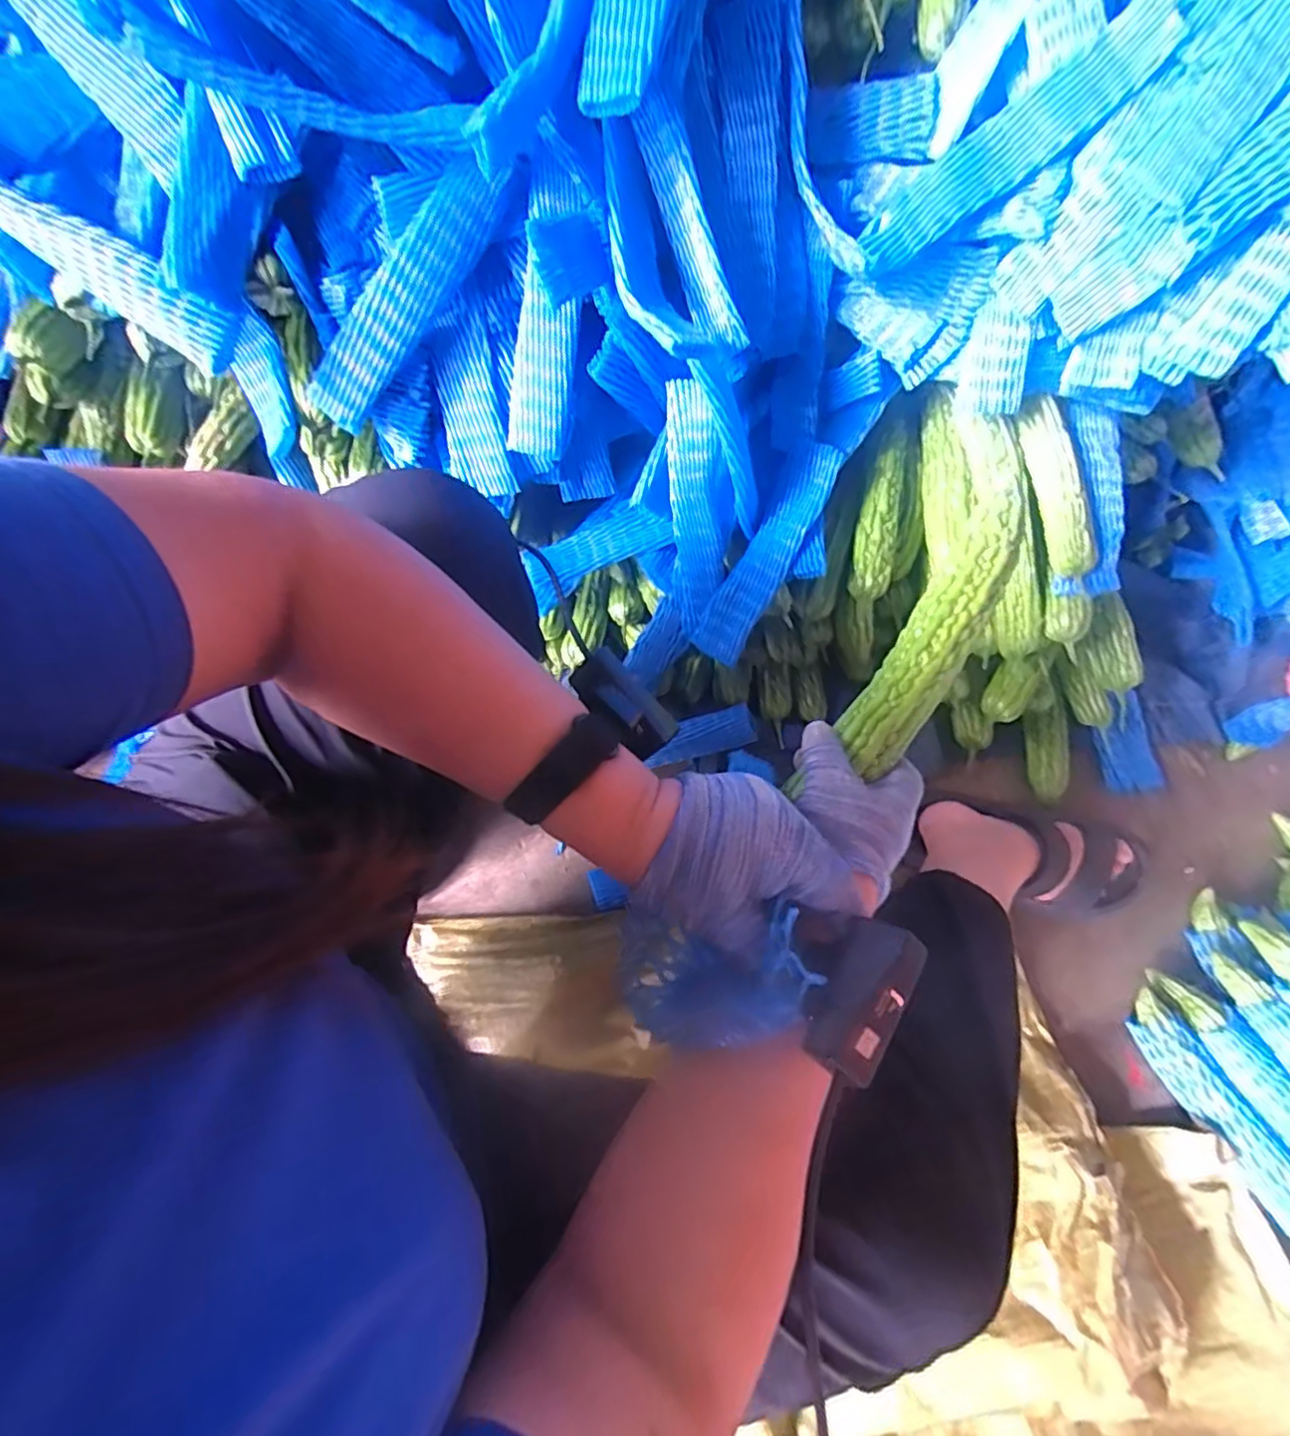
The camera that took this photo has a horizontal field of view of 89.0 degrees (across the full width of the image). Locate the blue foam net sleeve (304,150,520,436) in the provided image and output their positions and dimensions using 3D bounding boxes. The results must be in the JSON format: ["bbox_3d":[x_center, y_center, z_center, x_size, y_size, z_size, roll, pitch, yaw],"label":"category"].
[{"bbox_3d":[-0.194,-0.348,0.537,0.240,0.050,0.038,-47,75,12],"label":"blue foam net sleeve"}]

